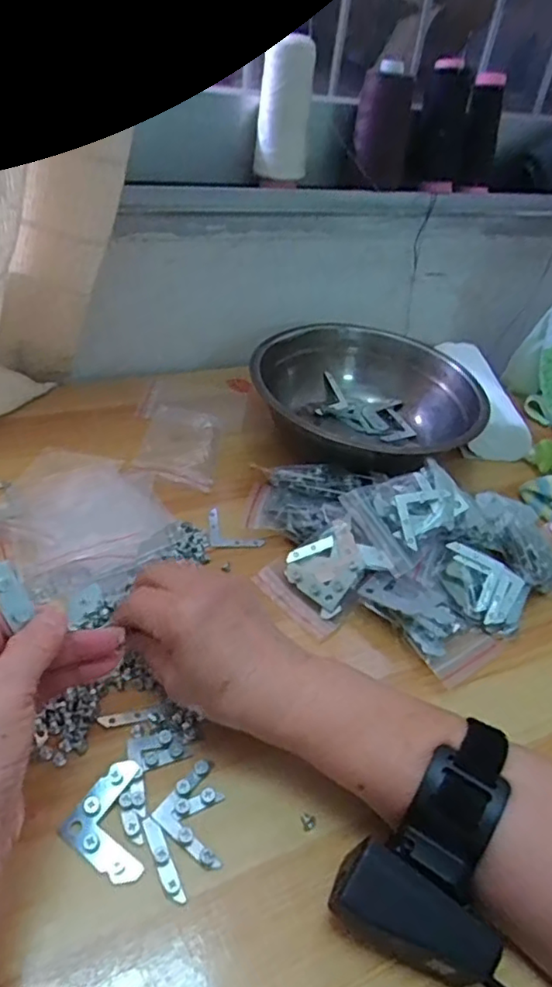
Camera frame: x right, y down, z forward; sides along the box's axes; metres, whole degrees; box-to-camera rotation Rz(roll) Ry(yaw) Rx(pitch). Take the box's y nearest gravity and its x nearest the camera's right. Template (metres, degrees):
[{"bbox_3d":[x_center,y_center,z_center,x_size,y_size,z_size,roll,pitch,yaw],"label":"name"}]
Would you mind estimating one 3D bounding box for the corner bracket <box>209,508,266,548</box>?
[{"bbox_3d":[-0.031,0.028,0.481,0.042,0.006,0.039,3,40,-9],"label":"corner bracket"}]

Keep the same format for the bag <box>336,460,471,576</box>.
[{"bbox_3d":[0.101,0.013,0.459,0.086,0.041,0.066,-22,49,-33],"label":"bag"}]

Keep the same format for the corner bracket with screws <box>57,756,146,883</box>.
[{"bbox_3d":[-0.076,0.163,0.310,0.046,0.008,0.045,29,43,22],"label":"corner bracket with screws"}]

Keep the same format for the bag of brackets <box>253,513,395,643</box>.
[{"bbox_3d":[0.035,0.055,0.440,0.079,0.014,0.064,-41,59,-15],"label":"bag of brackets"}]

